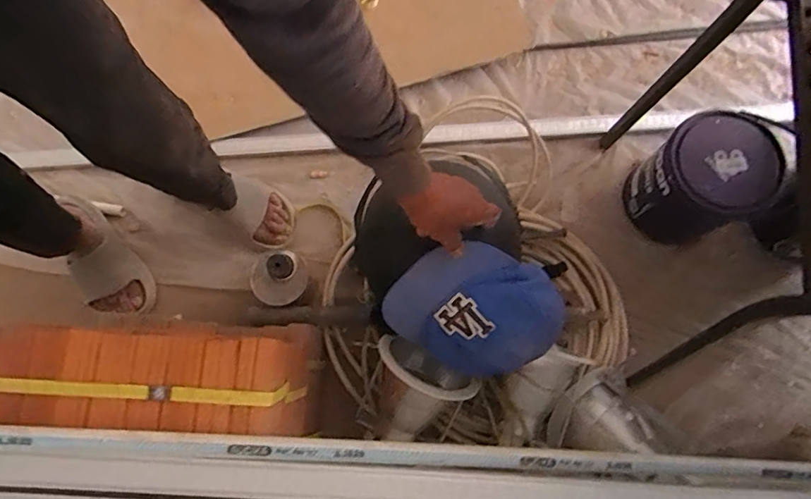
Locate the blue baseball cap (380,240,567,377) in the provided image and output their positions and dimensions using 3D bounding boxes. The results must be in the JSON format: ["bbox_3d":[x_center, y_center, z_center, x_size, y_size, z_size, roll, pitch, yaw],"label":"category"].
[{"bbox_3d":[0.094,0.070,0.682,0.219,0.116,0.179,32,107,-4],"label":"blue baseball cap"}]

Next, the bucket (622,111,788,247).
[{"bbox_3d":[0.505,-0.120,0.859,0.150,0.204,0.162,0,77,1],"label":"bucket"}]

